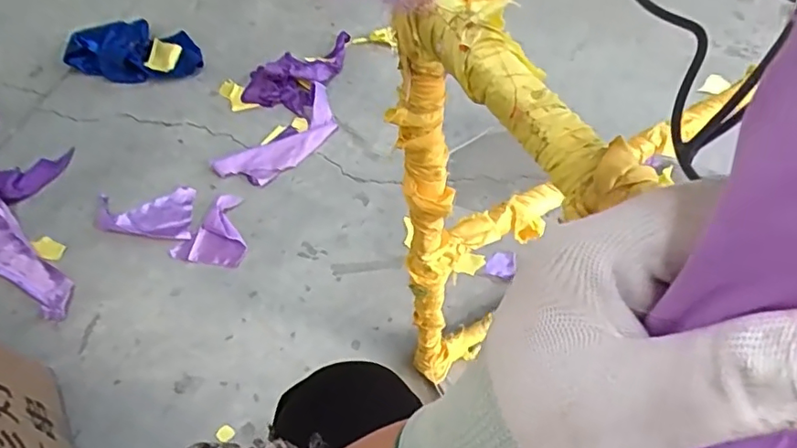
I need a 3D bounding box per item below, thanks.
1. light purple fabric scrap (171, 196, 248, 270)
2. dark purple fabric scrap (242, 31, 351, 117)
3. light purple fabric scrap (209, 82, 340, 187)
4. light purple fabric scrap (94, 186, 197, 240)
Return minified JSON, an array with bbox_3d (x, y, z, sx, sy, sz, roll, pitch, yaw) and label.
[{"bbox_3d":[-0.336,0.022,1.080,0.120,0.023,0.155,32,66,19],"label":"light purple fabric scrap"},{"bbox_3d":[-0.214,-0.360,1.290,0.169,0.057,0.275,30,65,18],"label":"dark purple fabric scrap"},{"bbox_3d":[-0.238,-0.174,1.205,0.295,0.029,0.118,-42,66,-19],"label":"light purple fabric scrap"},{"bbox_3d":[-0.498,-0.024,1.131,0.194,0.033,0.114,1,60,3],"label":"light purple fabric scrap"}]

